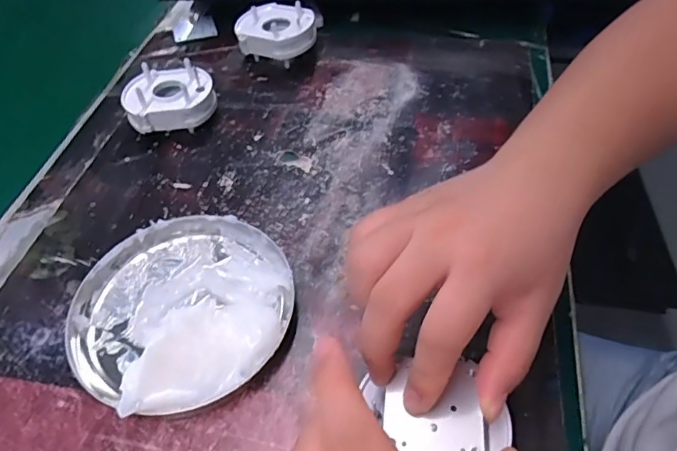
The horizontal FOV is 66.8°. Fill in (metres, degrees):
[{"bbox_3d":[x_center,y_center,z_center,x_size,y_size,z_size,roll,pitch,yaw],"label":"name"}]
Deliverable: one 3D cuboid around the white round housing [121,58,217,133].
[{"bbox_3d":[-0.137,-0.103,0.421,0.069,0.038,0.069,-2,49,2],"label":"white round housing"}]

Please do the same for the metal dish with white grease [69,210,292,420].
[{"bbox_3d":[-0.092,0.042,0.301,0.127,0.028,0.126,-2,49,2],"label":"metal dish with white grease"}]

